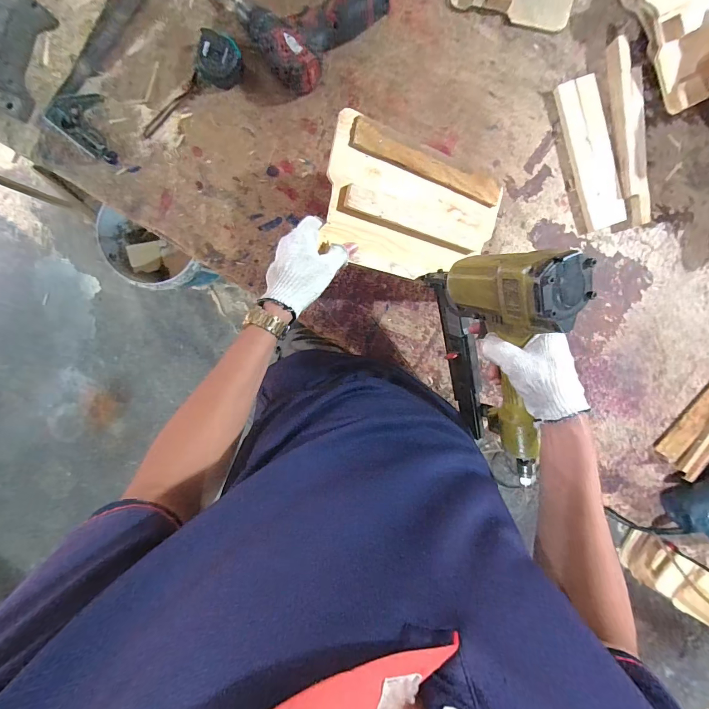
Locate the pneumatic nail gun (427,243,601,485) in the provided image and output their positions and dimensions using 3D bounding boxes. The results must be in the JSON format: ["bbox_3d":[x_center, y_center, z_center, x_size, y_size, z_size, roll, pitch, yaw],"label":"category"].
[{"bbox_3d":[0.191,0.015,0.456,0.075,0.217,0.305,-25,113,-9],"label":"pneumatic nail gun"}]

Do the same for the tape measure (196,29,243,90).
[{"bbox_3d":[-0.203,-0.442,0.525,0.061,0.039,0.061,0,98,-1],"label":"tape measure"}]

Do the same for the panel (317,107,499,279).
[{"bbox_3d":[0.092,-0.202,0.505,0.275,0.018,0.175,8,100,-24],"label":"panel"}]

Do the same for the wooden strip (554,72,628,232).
[{"bbox_3d":[0.380,-0.320,0.561,0.063,0.015,0.227,-18,97,1],"label":"wooden strip"}]

